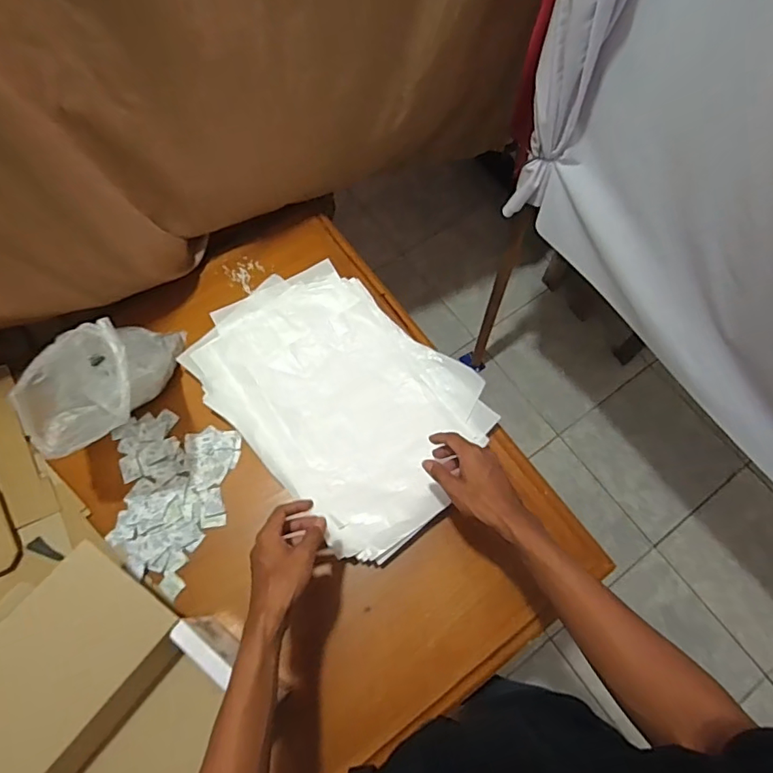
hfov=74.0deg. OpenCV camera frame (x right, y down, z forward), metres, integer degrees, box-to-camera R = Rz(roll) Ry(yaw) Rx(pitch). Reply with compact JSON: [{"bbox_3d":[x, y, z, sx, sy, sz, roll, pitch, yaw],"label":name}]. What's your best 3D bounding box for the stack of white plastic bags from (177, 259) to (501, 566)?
[{"bbox_3d":[-0.065,0.006,0.777,0.308,0.028,0.439,-40,75,-15],"label":"stack of white plastic bags"}]

